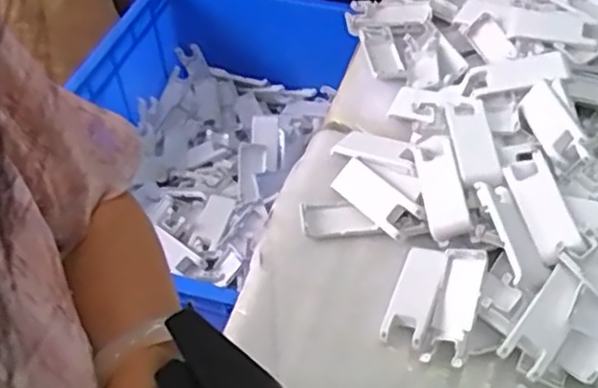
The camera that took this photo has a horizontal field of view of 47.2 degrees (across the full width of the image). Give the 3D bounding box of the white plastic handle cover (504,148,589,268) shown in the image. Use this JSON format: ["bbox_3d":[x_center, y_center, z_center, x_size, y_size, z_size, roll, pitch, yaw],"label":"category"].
[{"bbox_3d":[0.216,0.004,0.616,0.038,0.014,0.113,-8,50,-3],"label":"white plastic handle cover"}]

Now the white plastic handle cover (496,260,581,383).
[{"bbox_3d":[0.207,0.106,0.576,0.039,0.020,0.095,26,72,24],"label":"white plastic handle cover"}]

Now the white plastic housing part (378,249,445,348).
[{"bbox_3d":[0.103,0.091,0.618,0.036,0.017,0.092,16,53,16],"label":"white plastic housing part"}]

